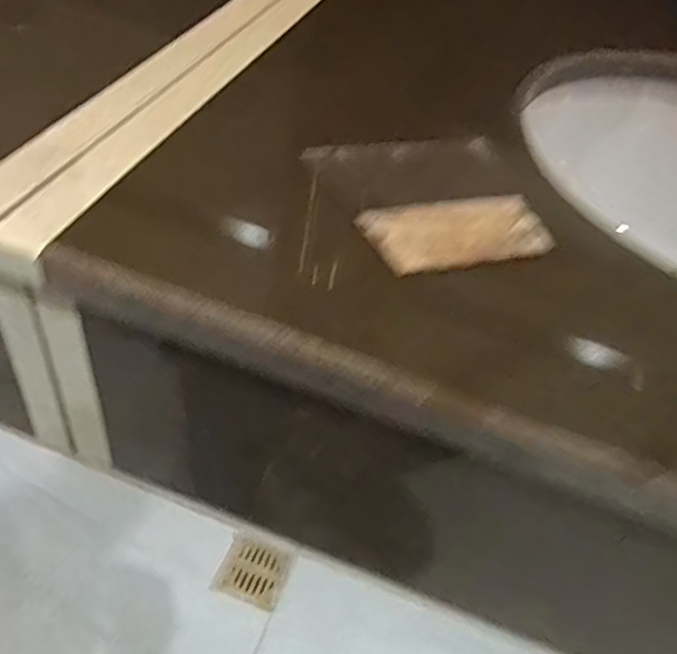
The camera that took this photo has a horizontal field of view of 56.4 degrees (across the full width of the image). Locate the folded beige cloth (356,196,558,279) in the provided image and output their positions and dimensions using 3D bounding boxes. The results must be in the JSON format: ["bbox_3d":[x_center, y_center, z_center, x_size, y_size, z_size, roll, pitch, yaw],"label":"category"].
[{"bbox_3d":[0.059,-0.048,0.312,0.091,0.009,0.046,-9,50,-19],"label":"folded beige cloth"}]

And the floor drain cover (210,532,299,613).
[{"bbox_3d":[-0.128,0.380,0.991,0.105,0.013,0.101,21,47,8],"label":"floor drain cover"}]

